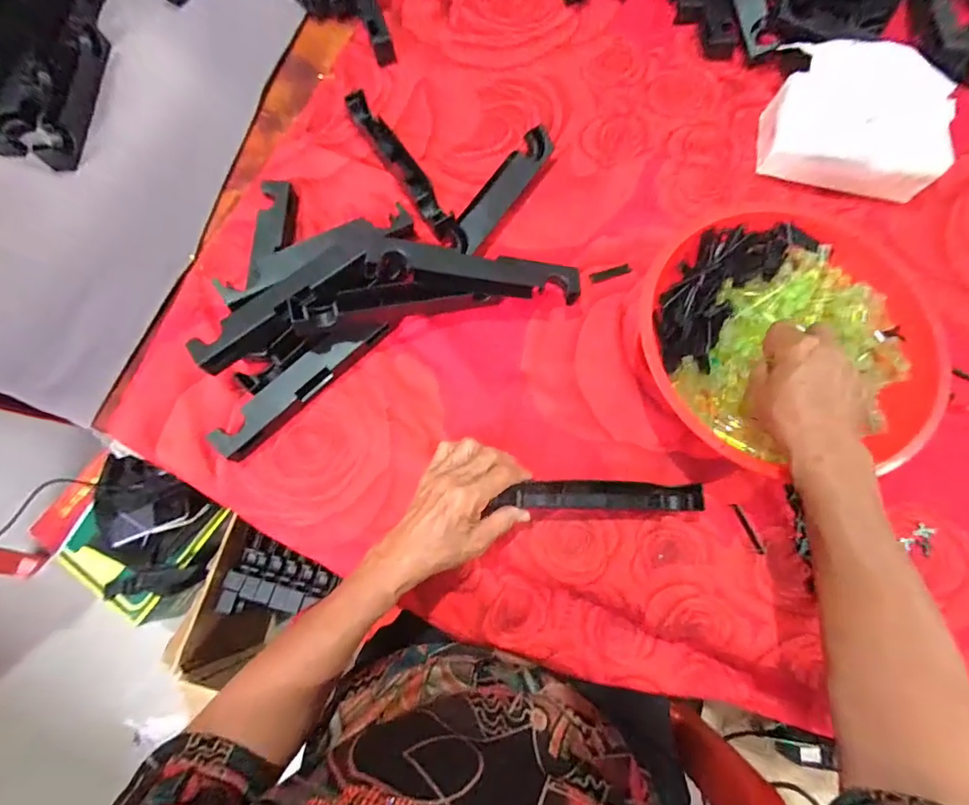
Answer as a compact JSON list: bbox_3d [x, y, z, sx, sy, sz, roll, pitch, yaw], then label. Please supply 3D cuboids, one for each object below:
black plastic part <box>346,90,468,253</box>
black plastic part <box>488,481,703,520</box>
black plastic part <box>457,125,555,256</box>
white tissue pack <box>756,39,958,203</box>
[{"bbox_3d":[-0.081,-0.244,0.486,0.028,0.026,0.224,-31,77,-8],"label":"black plastic part"},{"bbox_3d":[0.098,0.081,0.401,0.176,0.028,0.025,0,75,-1],"label":"black plastic part"},{"bbox_3d":[0.020,-0.221,0.480,0.031,0.029,0.159,31,77,8],"label":"black plastic part"},{"bbox_3d":[0.397,-0.301,0.486,0.167,0.064,0.145,16,75,4],"label":"white tissue pack"}]

